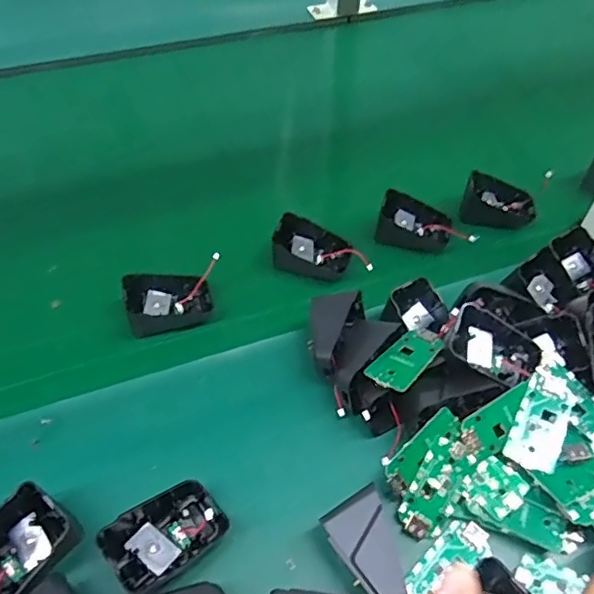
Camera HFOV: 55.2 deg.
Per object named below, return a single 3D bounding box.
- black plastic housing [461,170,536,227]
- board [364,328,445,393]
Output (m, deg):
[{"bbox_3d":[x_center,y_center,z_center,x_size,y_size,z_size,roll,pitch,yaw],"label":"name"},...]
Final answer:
[{"bbox_3d":[0.195,-0.091,0.547,0.067,0.032,0.046,16,53,10],"label":"black plastic housing"},{"bbox_3d":[0.076,0.042,0.395,0.032,0.004,0.062,23,45,33],"label":"board"}]

